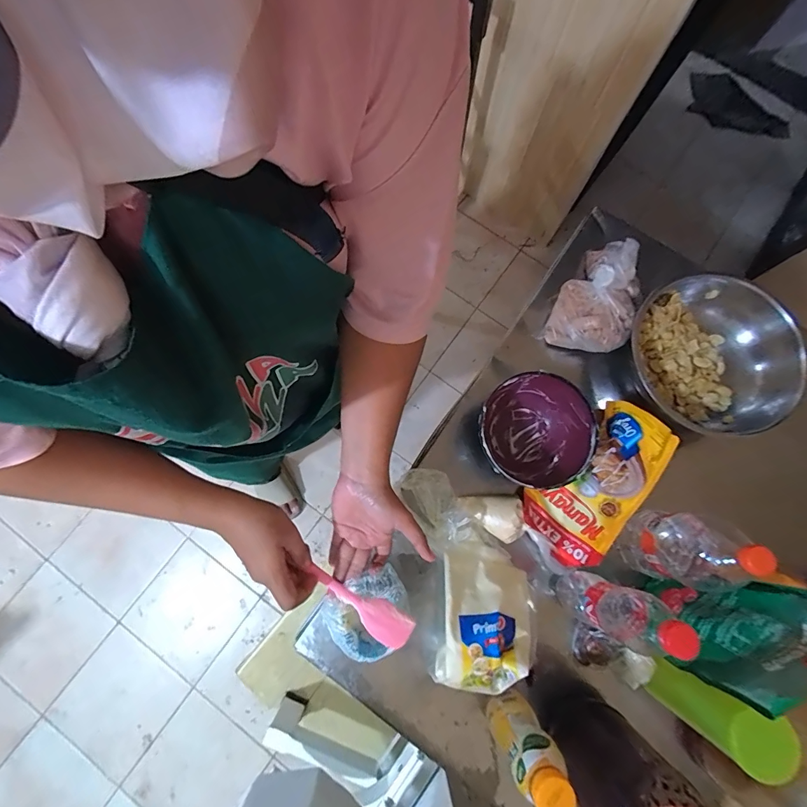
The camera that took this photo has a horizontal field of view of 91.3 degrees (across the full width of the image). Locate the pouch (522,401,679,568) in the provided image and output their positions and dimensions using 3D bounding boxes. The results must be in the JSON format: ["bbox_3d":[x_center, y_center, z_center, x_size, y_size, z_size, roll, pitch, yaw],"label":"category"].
[{"bbox_3d":[0.301,0.128,0.597,0.245,0.064,0.147,-40,81,-9],"label":"pouch"}]

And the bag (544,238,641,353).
[{"bbox_3d":[0.322,-0.179,0.634,0.115,0.105,0.169,22,77,4],"label":"bag"}]

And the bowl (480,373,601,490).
[{"bbox_3d":[0.198,0.041,0.595,0.158,0.089,0.152,0,77,-1],"label":"bowl"}]

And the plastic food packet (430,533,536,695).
[{"bbox_3d":[0.111,0.278,0.524,0.123,0.094,0.175,9,77,1],"label":"plastic food packet"}]

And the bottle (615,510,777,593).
[{"bbox_3d":[0.374,0.190,0.512,0.087,0.188,0.088,0,77,-1],"label":"bottle"}]

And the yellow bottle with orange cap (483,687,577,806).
[{"bbox_3d":[0.142,0.398,0.456,0.058,0.143,0.055,0,77,-1],"label":"yellow bottle with orange cap"}]

